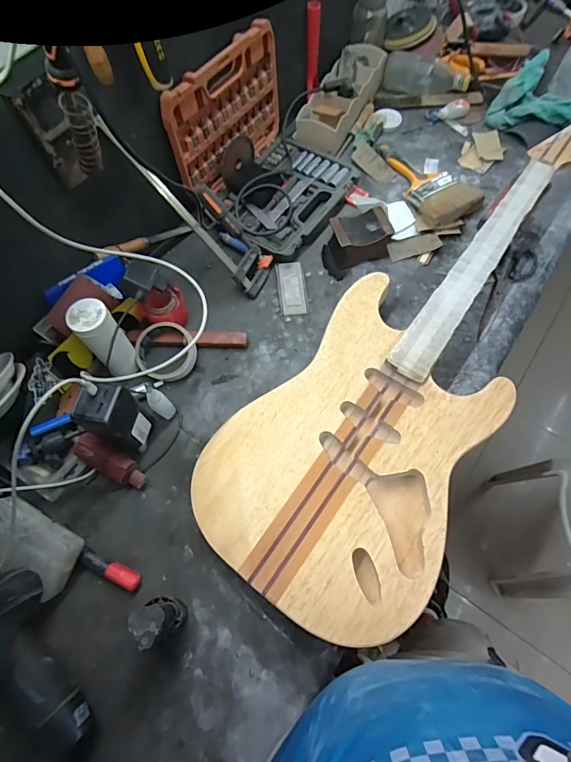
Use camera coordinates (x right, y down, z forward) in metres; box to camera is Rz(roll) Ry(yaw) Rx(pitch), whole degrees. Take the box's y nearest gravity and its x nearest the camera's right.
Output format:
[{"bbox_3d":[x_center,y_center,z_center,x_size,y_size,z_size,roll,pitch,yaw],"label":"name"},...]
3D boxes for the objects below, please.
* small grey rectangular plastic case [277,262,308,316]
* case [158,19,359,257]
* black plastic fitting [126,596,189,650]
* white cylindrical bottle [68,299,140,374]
[{"bbox_3d":[0.011,-0.156,0.691,0.045,0.006,0.103,-6,65,-1],"label":"small grey rectangular plastic case"},{"bbox_3d":[-0.020,-0.380,0.673,0.211,0.199,0.274,32,71,15],"label":"case"},{"bbox_3d":[-0.139,0.263,0.457,0.037,0.081,0.046,-36,69,-13],"label":"black plastic fitting"},{"bbox_3d":[-0.246,-0.056,0.570,0.047,0.119,0.056,-32,68,-12],"label":"white cylindrical bottle"}]

